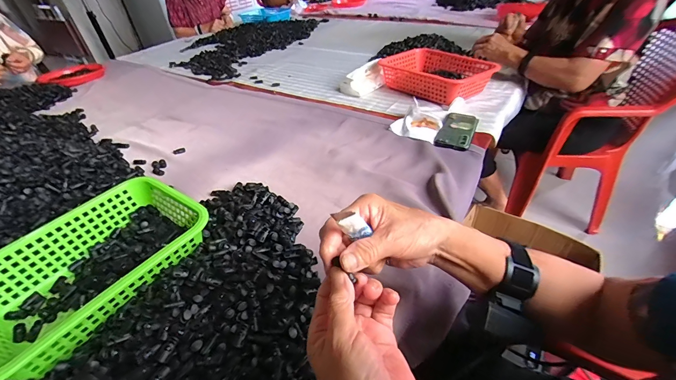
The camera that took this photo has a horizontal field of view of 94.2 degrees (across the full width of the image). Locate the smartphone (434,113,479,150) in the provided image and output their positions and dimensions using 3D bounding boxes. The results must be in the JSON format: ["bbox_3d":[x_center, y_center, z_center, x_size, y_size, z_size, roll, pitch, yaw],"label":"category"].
[{"bbox_3d":[0.288,-0.148,0.758,0.076,0.012,0.175,13,42,24],"label":"smartphone"}]

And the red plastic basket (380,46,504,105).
[{"bbox_3d":[0.298,-0.355,0.949,0.242,0.074,0.290,-32,44,-29],"label":"red plastic basket"}]

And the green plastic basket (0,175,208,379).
[{"bbox_3d":[-0.356,0.109,0.456,0.202,0.075,0.287,20,45,30],"label":"green plastic basket"}]

